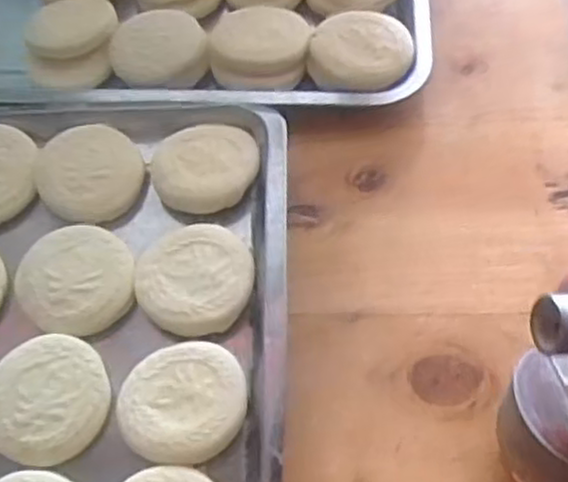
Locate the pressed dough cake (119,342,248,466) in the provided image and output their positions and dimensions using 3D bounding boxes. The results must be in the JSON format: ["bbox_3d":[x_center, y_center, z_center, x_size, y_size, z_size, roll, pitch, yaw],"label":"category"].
[{"bbox_3d":[-0.056,0.089,0.412,0.067,0.020,0.064,-1,60,2],"label":"pressed dough cake"}]

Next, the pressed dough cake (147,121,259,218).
[{"bbox_3d":[-0.052,-0.049,0.488,0.065,0.019,0.067,-1,60,2],"label":"pressed dough cake"}]

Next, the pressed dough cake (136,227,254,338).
[{"bbox_3d":[-0.053,0.024,0.449,0.068,0.021,0.069,-1,60,2],"label":"pressed dough cake"}]

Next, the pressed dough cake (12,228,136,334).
[{"bbox_3d":[-0.125,0.023,0.454,0.067,0.014,0.069,-1,60,2],"label":"pressed dough cake"}]

